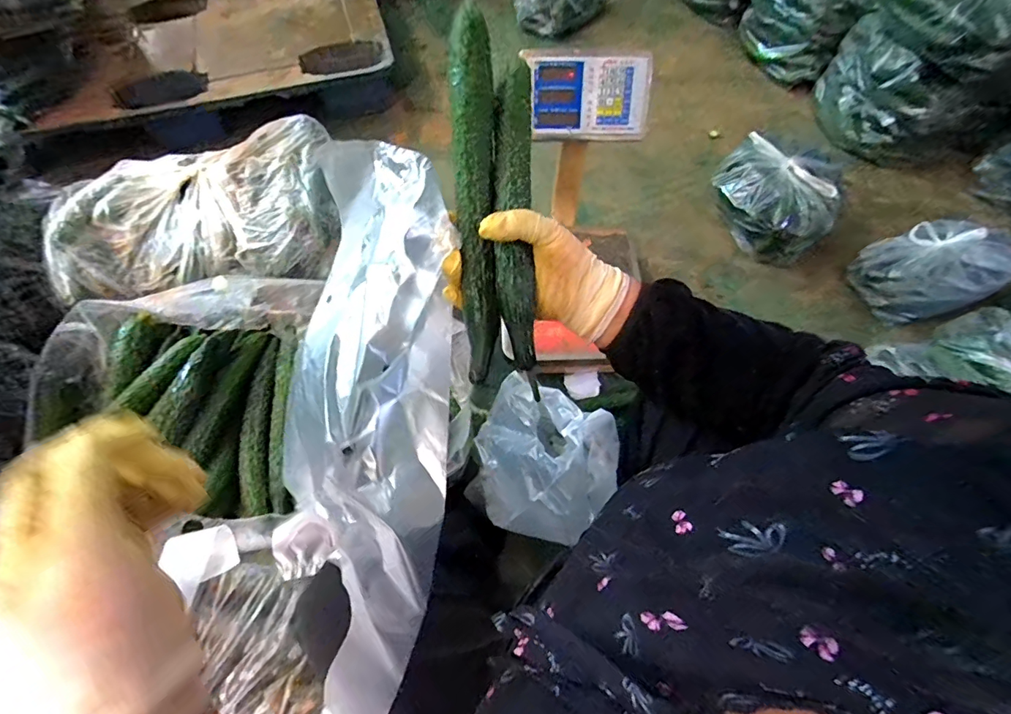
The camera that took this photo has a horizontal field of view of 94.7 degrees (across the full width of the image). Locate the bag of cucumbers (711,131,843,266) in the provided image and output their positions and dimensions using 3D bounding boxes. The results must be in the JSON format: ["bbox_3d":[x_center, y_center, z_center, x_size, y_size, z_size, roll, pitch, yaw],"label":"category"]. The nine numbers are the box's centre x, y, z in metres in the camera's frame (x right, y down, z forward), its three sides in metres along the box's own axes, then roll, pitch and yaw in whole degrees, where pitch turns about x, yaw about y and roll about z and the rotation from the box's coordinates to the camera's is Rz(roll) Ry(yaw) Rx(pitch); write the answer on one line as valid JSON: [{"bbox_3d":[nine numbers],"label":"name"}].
[{"bbox_3d":[0.641,-0.380,1.113,0.273,0.157,0.233,36,68,17],"label":"bag of cucumbers"}]

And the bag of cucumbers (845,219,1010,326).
[{"bbox_3d":[0.929,-0.186,1.023,0.271,0.154,0.166,-12,63,-7],"label":"bag of cucumbers"}]

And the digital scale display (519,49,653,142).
[{"bbox_3d":[0.146,-0.476,0.852,0.234,0.148,0.040,5,24,3],"label":"digital scale display"}]

